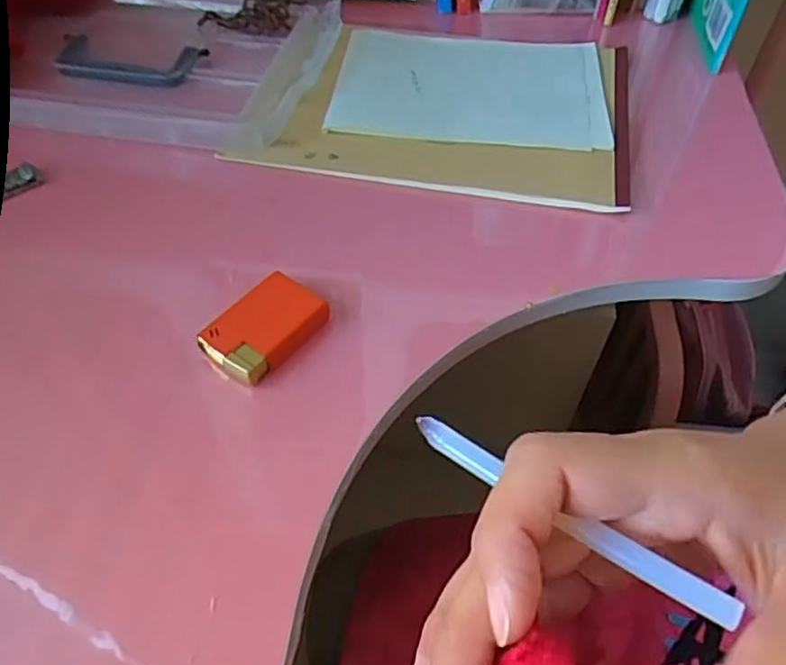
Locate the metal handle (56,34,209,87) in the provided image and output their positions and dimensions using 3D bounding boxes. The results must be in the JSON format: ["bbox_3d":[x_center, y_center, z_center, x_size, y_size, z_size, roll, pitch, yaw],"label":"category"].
[{"bbox_3d":[-0.197,-0.201,0.474,0.106,0.012,0.045,9,52,7],"label":"metal handle"}]

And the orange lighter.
[{"bbox_3d":[-0.064,-0.004,0.317,0.040,0.009,0.058,32,58,23],"label":"orange lighter"}]

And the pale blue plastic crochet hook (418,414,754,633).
[{"bbox_3d":[0.043,0.046,0.168,0.090,0.005,0.008,29,57,28],"label":"pale blue plastic crochet hook"}]

